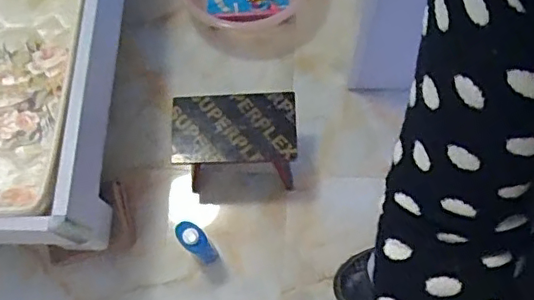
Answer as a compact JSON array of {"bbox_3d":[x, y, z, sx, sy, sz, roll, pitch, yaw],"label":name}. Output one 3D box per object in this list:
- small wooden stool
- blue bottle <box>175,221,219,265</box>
[{"bbox_3d":[-0.068,0.000,1.303,0.264,0.194,0.191,-1,71,2],"label":"small wooden stool"},{"bbox_3d":[-0.153,0.202,1.246,0.091,0.206,0.051,43,78,14],"label":"blue bottle"}]

